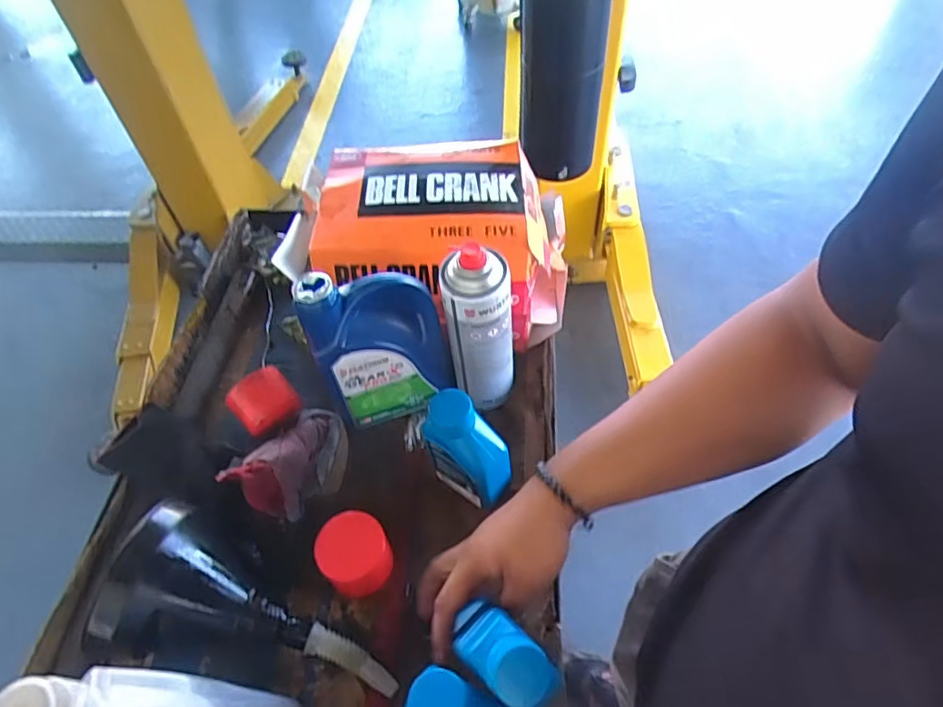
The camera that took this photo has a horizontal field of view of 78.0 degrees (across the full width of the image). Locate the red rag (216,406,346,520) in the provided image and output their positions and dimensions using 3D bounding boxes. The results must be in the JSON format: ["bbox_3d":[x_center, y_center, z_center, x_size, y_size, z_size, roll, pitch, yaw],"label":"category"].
[{"bbox_3d":[-0.183,0.103,0.606,0.084,0.083,0.133,15,56,15],"label":"red rag"}]

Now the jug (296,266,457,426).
[{"bbox_3d":[-0.091,-0.004,0.591,0.133,0.190,0.054,-12,53,-5],"label":"jug"}]

